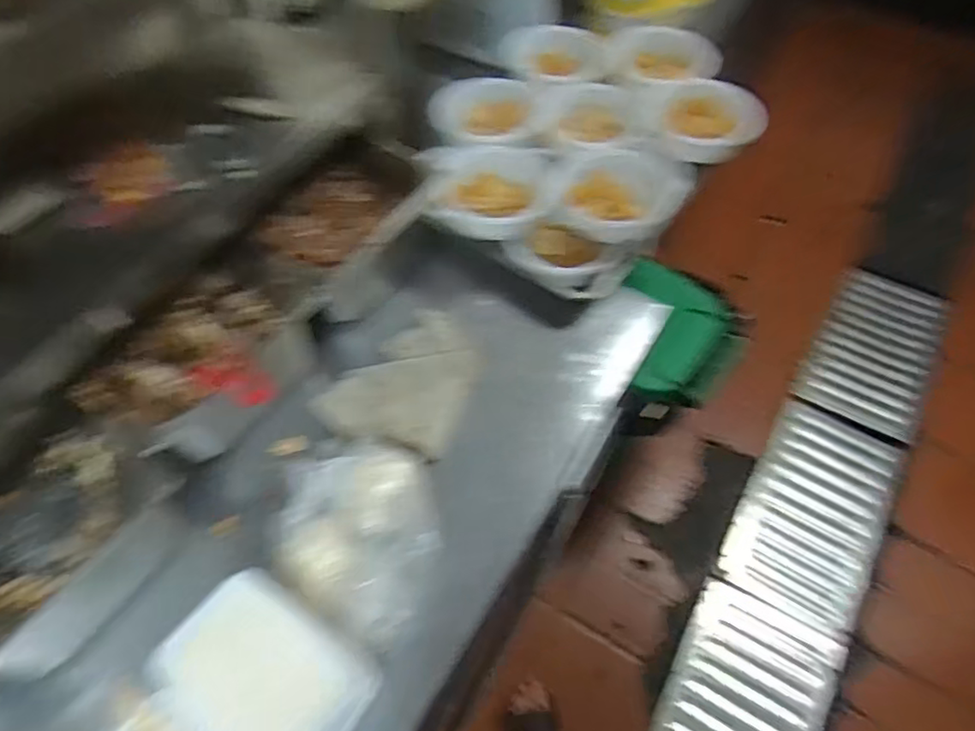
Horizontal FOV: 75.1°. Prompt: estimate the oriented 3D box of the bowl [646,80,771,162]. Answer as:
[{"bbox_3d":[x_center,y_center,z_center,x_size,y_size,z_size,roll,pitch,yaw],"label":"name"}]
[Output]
[{"bbox_3d":[0.348,-0.413,1.043,0.176,0.055,0.191,-1,58,1],"label":"bowl"}]

